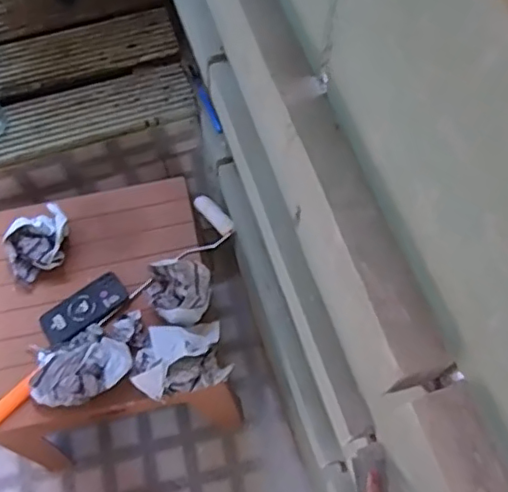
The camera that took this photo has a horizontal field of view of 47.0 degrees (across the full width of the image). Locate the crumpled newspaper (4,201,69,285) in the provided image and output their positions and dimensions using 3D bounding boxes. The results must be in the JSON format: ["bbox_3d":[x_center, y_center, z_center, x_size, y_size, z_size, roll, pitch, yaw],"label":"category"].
[{"bbox_3d":[-0.426,-0.003,1.162,0.142,0.089,0.106,-37,69,-16],"label":"crumpled newspaper"}]

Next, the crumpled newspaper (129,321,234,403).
[{"bbox_3d":[-0.135,0.200,1.048,0.172,0.087,0.124,-17,65,-8],"label":"crumpled newspaper"}]

